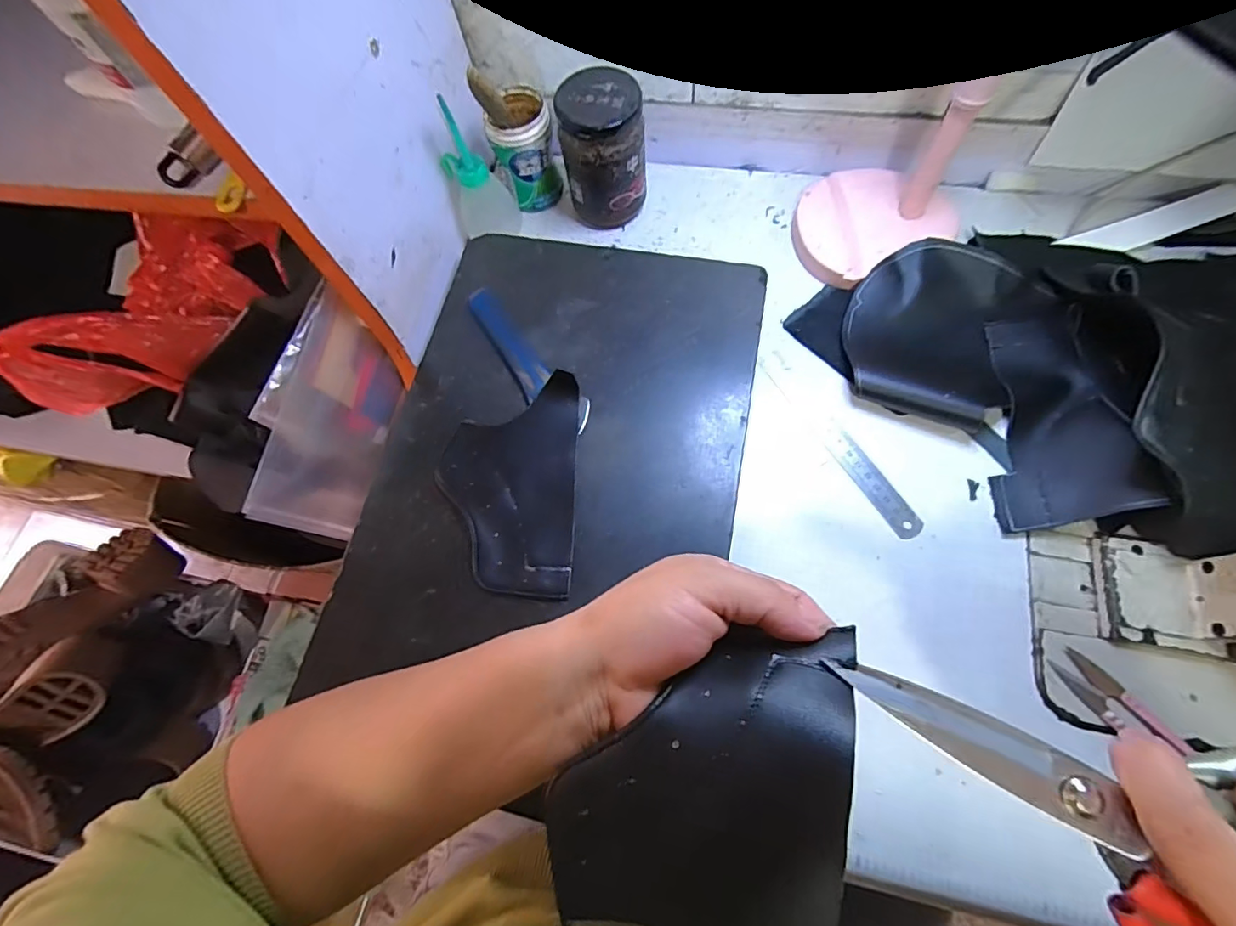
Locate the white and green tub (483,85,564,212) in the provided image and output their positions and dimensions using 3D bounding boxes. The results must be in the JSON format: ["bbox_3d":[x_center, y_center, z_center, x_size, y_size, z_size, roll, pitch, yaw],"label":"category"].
[{"bbox_3d":[-0.080,-0.267,0.447,0.051,0.077,0.049,-2,69,5],"label":"white and green tub"}]

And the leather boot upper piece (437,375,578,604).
[{"bbox_3d":[-0.077,0.015,0.359,0.095,0.018,0.146,-1,69,5],"label":"leather boot upper piece"}]

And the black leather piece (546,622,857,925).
[{"bbox_3d":[0.028,0.117,0.183,0.096,0.027,0.117,10,74,5],"label":"black leather piece"}]

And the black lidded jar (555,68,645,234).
[{"bbox_3d":[-0.012,-0.252,0.427,0.064,0.095,0.067,-2,69,5],"label":"black lidded jar"}]

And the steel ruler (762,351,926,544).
[{"bbox_3d":[0.159,-0.017,0.383,0.023,0.004,0.164,-30,70,-9],"label":"steel ruler"}]

